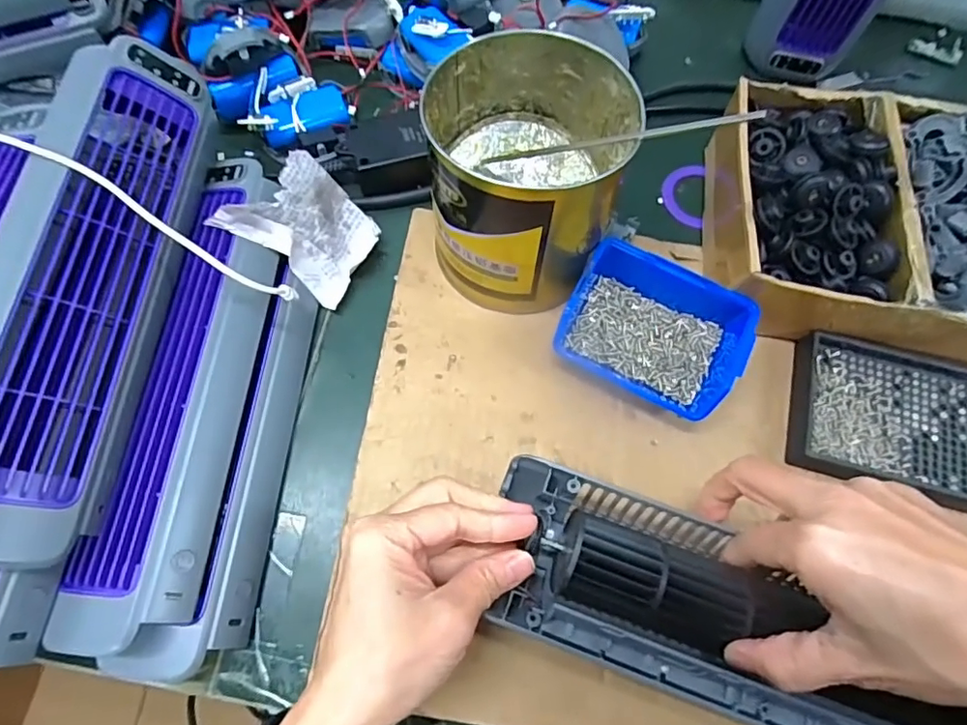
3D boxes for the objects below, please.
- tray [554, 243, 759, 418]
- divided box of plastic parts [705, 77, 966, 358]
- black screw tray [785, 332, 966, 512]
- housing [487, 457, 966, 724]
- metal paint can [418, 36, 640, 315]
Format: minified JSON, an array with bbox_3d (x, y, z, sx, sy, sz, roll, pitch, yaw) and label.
[{"bbox_3d":[0.109,-0.019,0.358,0.110,0.048,0.082,29,71,9],"label":"tray"},{"bbox_3d":[0.270,-0.098,0.370,0.218,0.067,0.177,8,69,1],"label":"divided box of plastic parts"},{"bbox_3d":[0.276,0.037,0.358,0.141,0.026,0.102,13,69,3],"label":"black screw tray"},{"bbox_3d":[0.151,0.147,0.271,0.316,0.044,0.083,25,70,7],"label":"housing"},{"bbox_3d":[0.024,-0.115,0.355,0.120,0.115,0.129,7,69,1],"label":"metal paint can"}]

